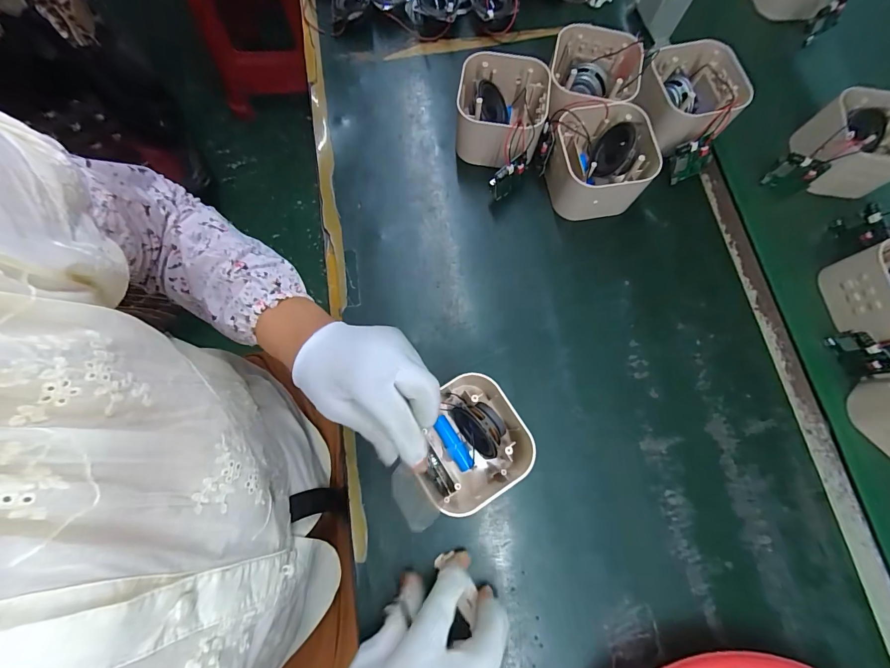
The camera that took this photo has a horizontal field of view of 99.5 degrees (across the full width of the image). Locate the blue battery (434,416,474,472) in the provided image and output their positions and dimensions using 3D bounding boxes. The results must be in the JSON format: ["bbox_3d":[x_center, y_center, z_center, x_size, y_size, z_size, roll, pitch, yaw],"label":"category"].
[{"bbox_3d":[0.007,0.097,0.331,0.013,0.017,0.049,-31,77,-9],"label":"blue battery"}]

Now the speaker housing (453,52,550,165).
[{"bbox_3d":[0.056,-0.227,0.395,0.092,0.063,0.098,14,74,3],"label":"speaker housing"}]

